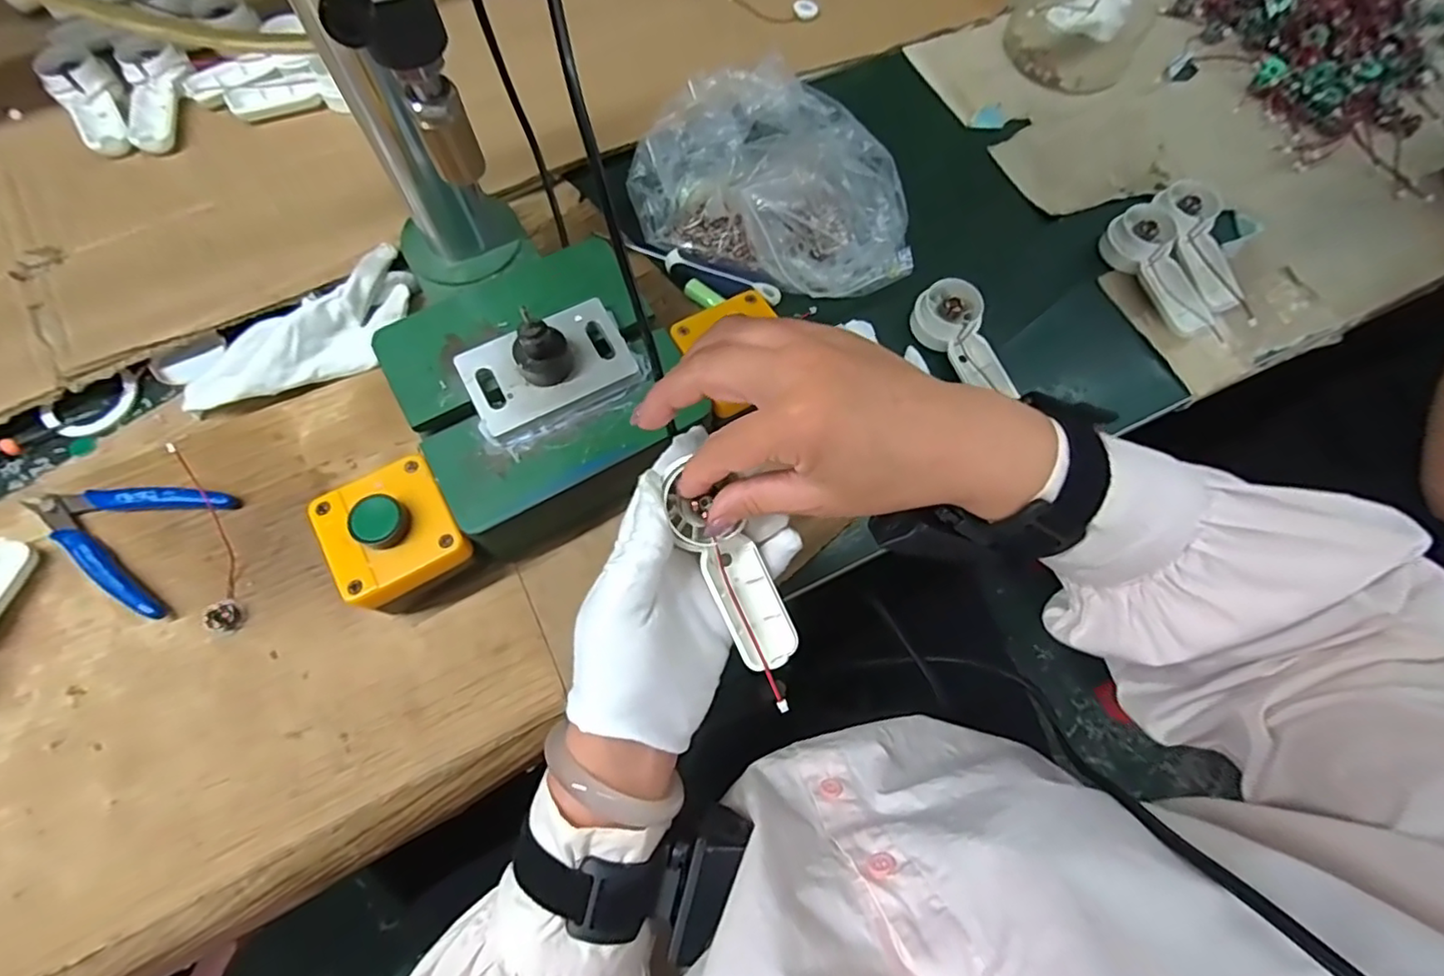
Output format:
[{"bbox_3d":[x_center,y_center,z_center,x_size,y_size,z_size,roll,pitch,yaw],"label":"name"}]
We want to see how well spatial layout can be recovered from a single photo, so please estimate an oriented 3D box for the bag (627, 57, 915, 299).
[{"bbox_3d":[0.046,-0.231,0.477,0.220,0.057,0.162,28,72,6],"label":"bag"}]

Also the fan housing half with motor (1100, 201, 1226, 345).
[{"bbox_3d":[0.333,-0.162,0.475,0.041,0.025,0.118,-13,69,-7],"label":"fan housing half with motor"}]

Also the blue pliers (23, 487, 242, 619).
[{"bbox_3d":[-0.377,0.025,0.386,0.115,0.017,0.079,17,72,4],"label":"blue pliers"}]

